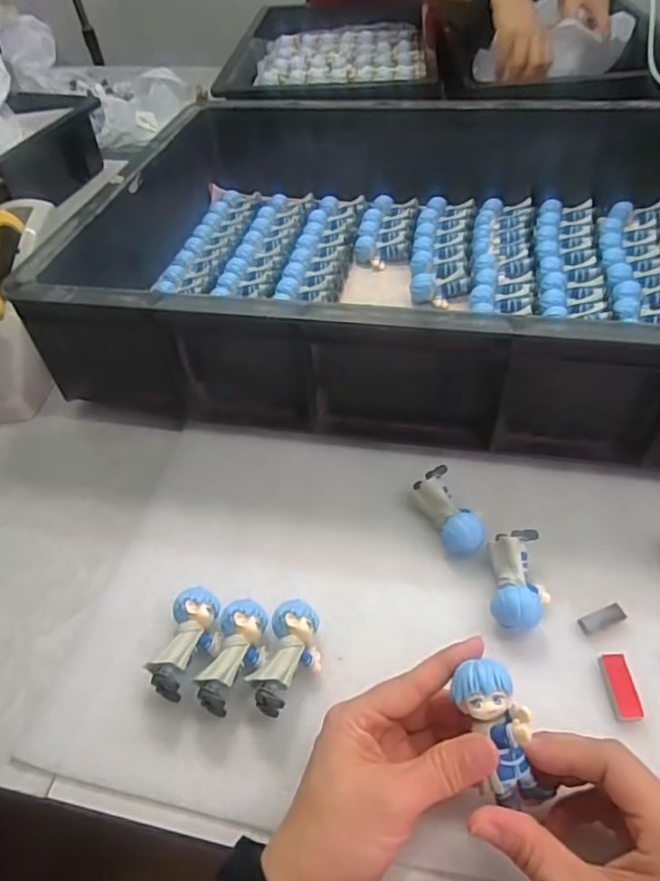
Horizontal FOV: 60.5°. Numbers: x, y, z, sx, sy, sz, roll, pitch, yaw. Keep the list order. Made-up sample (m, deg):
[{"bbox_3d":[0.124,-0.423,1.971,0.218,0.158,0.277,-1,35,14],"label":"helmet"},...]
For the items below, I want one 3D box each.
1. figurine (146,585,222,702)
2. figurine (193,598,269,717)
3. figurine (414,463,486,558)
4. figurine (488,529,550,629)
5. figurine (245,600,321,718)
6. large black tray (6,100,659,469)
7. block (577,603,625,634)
[{"bbox_3d":[-0.083,0.120,0.336,0.029,0.035,0.061,4,48,12],"label":"figurine"},{"bbox_3d":[-0.054,0.125,0.330,0.028,0.029,0.060,6,51,11],"label":"figurine"},{"bbox_3d":[0.081,0.050,0.388,0.027,0.021,0.064,-19,51,-10],"label":"figurine"},{"bbox_3d":[0.117,0.086,0.349,0.035,0.027,0.063,4,51,9],"label":"figurine"},{"bbox_3d":[-0.023,0.124,0.326,0.029,0.034,0.060,5,49,13],"label":"figurine"},{"bbox_3d":[0.095,-0.185,0.522,0.574,0.124,0.404,7,51,11],"label":"large black tray"},{"bbox_3d":[0.164,0.107,0.340,0.029,0.004,0.010,-19,51,-10],"label":"block"}]

